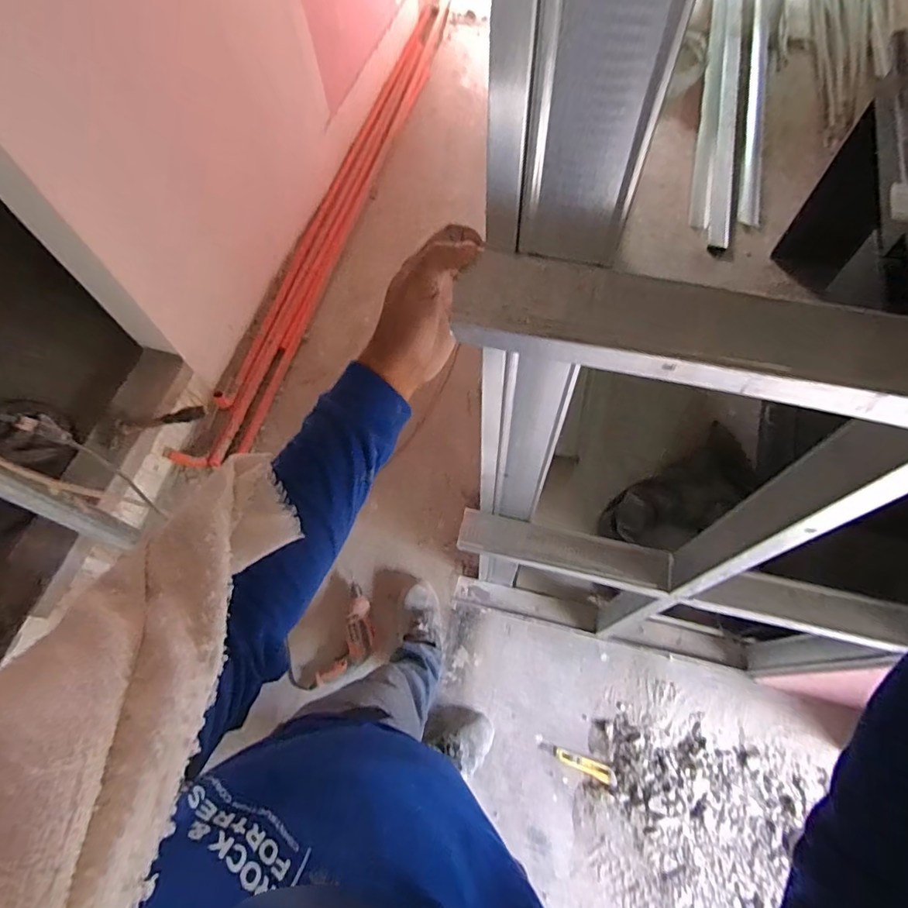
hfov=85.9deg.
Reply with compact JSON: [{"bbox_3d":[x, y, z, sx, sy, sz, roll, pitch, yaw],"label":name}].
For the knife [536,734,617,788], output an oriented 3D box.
[{"bbox_3d":[0.317,0.800,1.273,0.215,0.013,0.039,20,66,12],"label":"knife"}]

